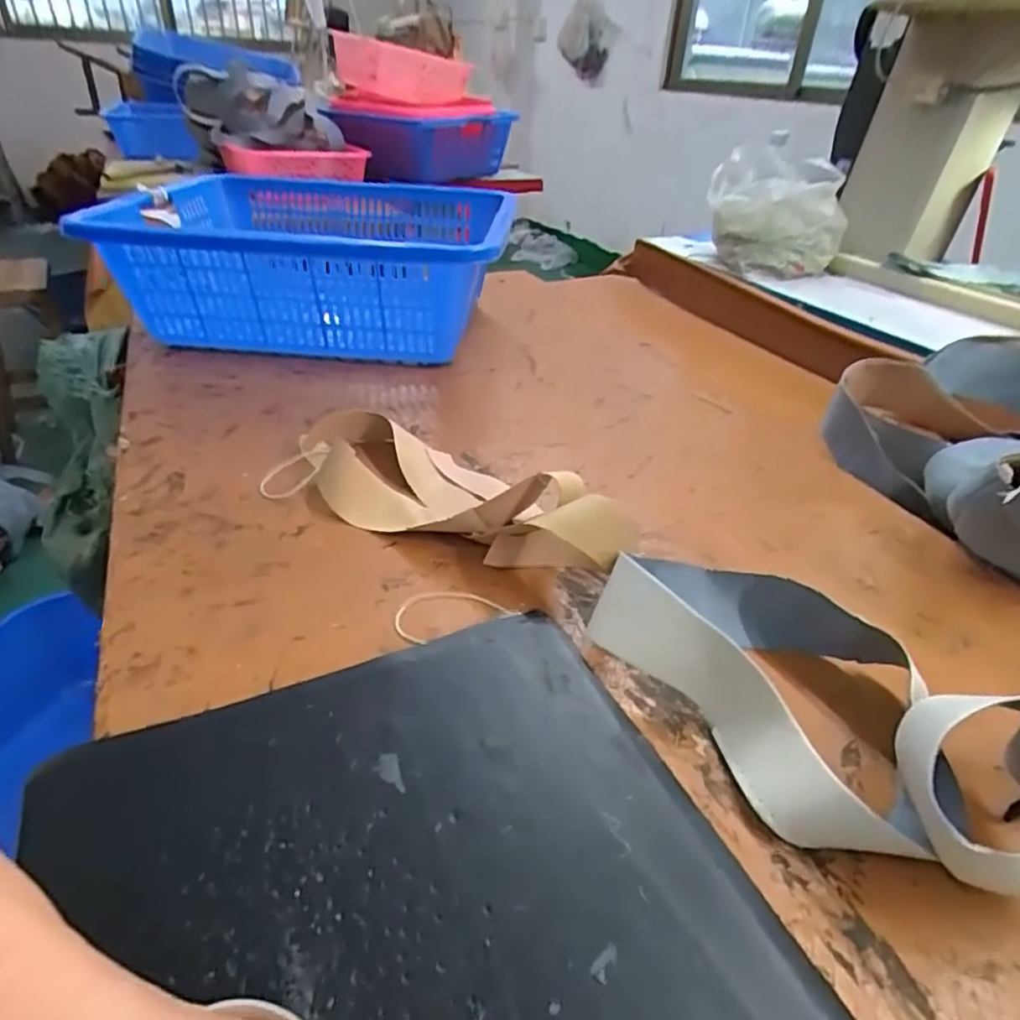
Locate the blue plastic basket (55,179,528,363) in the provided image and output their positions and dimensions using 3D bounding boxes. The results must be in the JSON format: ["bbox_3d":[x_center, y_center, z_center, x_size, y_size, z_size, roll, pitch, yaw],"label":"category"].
[{"bbox_3d":[-0.261,-0.348,0.925,0.476,0.184,0.442,3,35,2],"label":"blue plastic basket"}]

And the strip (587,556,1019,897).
[{"bbox_3d":[0.225,0.126,0.366,0.368,0.071,0.157,25,41,29],"label":"strip"}]

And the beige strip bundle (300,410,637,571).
[{"bbox_3d":[-0.059,-0.035,0.578,0.366,0.071,0.131,16,38,19],"label":"beige strip bundle"}]

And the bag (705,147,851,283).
[{"bbox_3d":[0.455,-0.495,1.081,0.170,0.171,0.173,-19,41,-28],"label":"bag"}]

